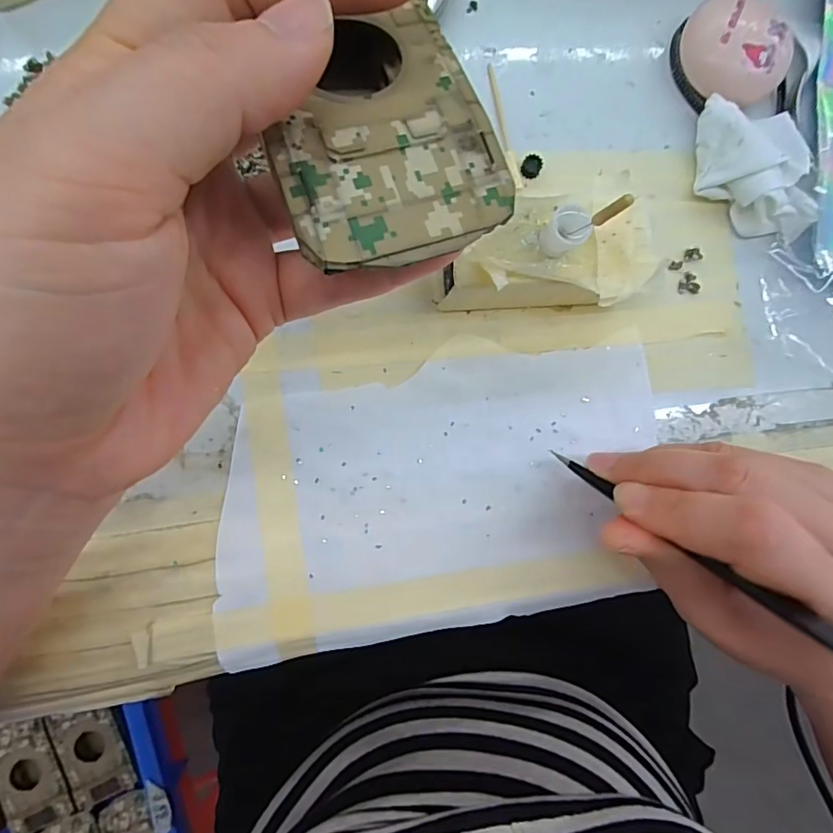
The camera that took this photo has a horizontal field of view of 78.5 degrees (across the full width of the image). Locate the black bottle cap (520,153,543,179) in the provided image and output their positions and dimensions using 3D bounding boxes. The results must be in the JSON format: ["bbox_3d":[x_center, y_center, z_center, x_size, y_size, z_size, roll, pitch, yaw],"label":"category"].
[{"bbox_3d":[0.051,-0.110,0.225,0.009,0.006,0.009,1,85,-7],"label":"black bottle cap"}]

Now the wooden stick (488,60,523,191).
[{"bbox_3d":[0.038,-0.129,0.226,0.005,0.004,0.058,-13,87,-6],"label":"wooden stick"}]

